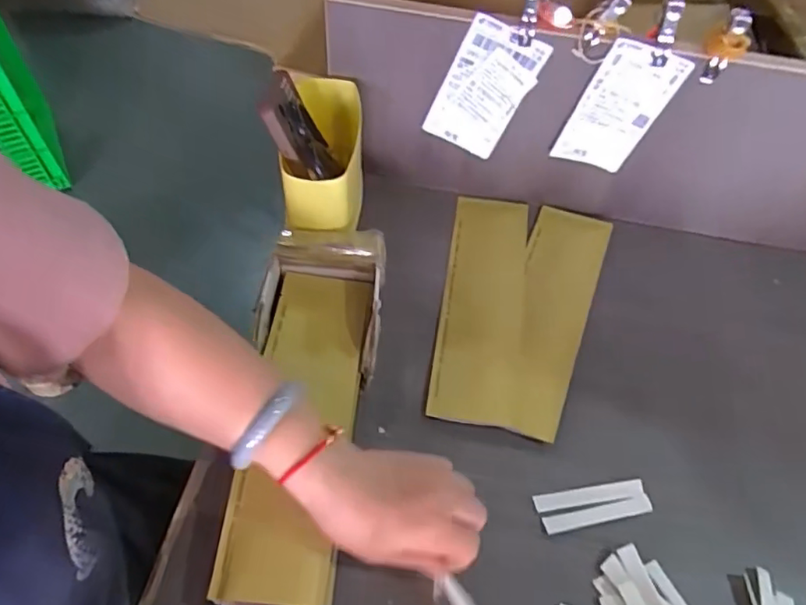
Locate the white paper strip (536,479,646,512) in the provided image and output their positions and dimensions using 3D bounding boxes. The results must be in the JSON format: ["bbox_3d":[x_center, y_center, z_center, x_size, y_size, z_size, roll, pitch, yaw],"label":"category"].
[{"bbox_3d":[0.152,0.156,0.467,0.091,0.004,0.014,-6,55,-7],"label":"white paper strip"}]

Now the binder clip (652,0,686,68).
[{"bbox_3d":[0.226,-0.233,0.491,0.017,0.056,0.019,19,56,11],"label":"binder clip"}]

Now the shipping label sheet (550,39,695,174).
[{"bbox_3d":[0.205,-0.182,0.551,0.077,0.132,0.006,12,54,-10],"label":"shipping label sheet"}]

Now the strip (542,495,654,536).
[{"bbox_3d":[0.156,0.170,0.460,0.091,0.004,0.014,-9,59,-9],"label":"strip"}]

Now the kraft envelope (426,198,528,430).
[{"bbox_3d":[0.081,-0.005,0.579,0.080,0.011,0.273,10,54,2],"label":"kraft envelope"}]

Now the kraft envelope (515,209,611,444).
[{"bbox_3d":[0.144,0.003,0.569,0.076,0.011,0.269,20,56,11],"label":"kraft envelope"}]

